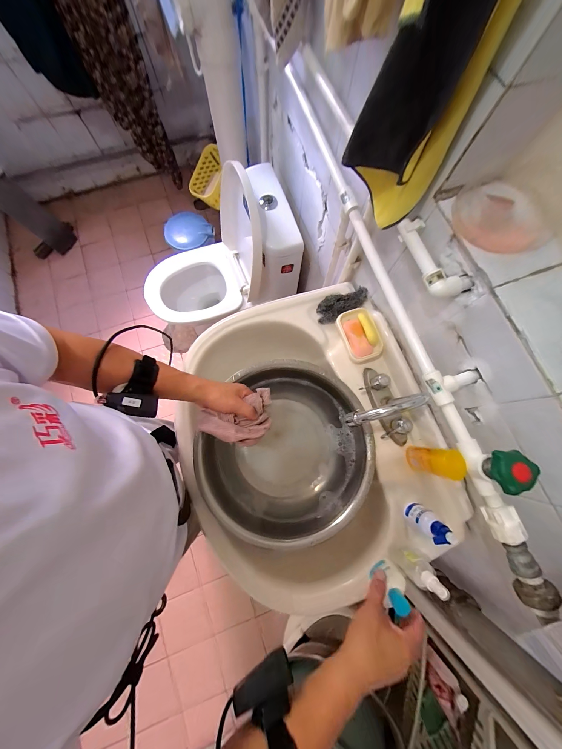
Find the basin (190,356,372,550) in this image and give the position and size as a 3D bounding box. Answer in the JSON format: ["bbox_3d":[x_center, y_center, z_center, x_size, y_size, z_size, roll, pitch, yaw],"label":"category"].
[{"bbox_3d":[0.009,0.165,0.586,0.363,0.128,0.366,0,79,-1],"label":"basin"}]

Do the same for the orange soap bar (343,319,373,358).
[{"bbox_3d":[0.174,-0.081,0.574,0.045,0.011,0.088,-27,92,-6],"label":"orange soap bar"}]

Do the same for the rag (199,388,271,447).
[{"bbox_3d":[-0.076,0.089,0.467,0.139,0.039,0.089,-21,80,-5],"label":"rag"}]

